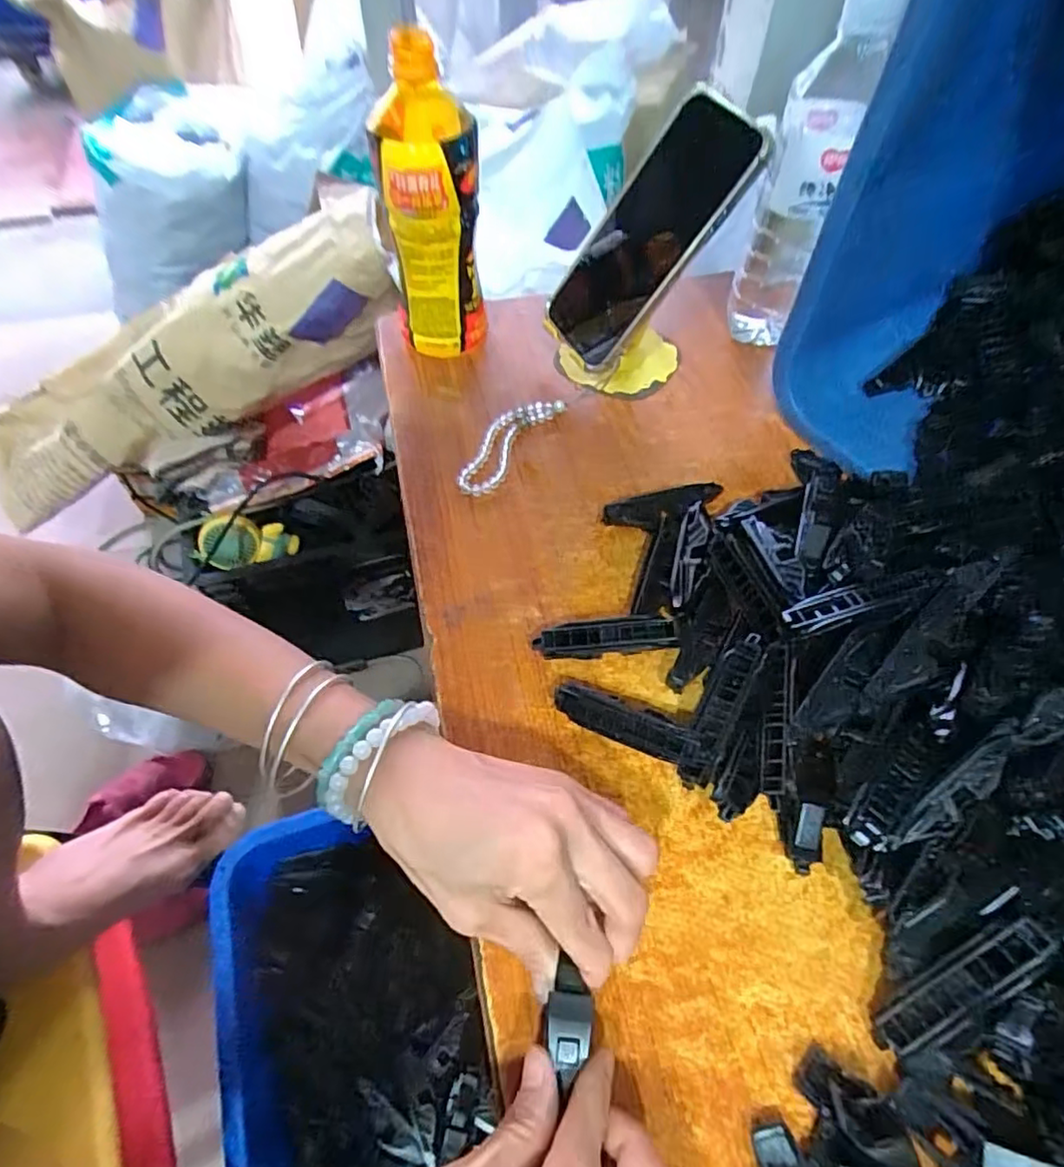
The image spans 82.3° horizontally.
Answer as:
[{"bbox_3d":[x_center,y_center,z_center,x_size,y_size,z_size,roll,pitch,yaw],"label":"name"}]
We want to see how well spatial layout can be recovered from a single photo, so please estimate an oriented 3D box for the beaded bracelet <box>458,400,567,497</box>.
[{"bbox_3d":[-0.019,-0.102,0.435,0.035,0.008,0.104,28,60,17],"label":"beaded bracelet"}]

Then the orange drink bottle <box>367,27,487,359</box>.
[{"bbox_3d":[-0.070,-0.256,0.429,0.064,0.186,0.070,-7,56,-6],"label":"orange drink bottle"}]

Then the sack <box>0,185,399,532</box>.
[{"bbox_3d":[-0.436,-0.289,0.792,0.652,0.135,0.179,-13,53,22],"label":"sack"}]

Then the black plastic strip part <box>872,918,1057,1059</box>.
[{"bbox_3d":[0.170,0.160,0.242,0.076,0.010,0.017,-39,62,4],"label":"black plastic strip part"}]

